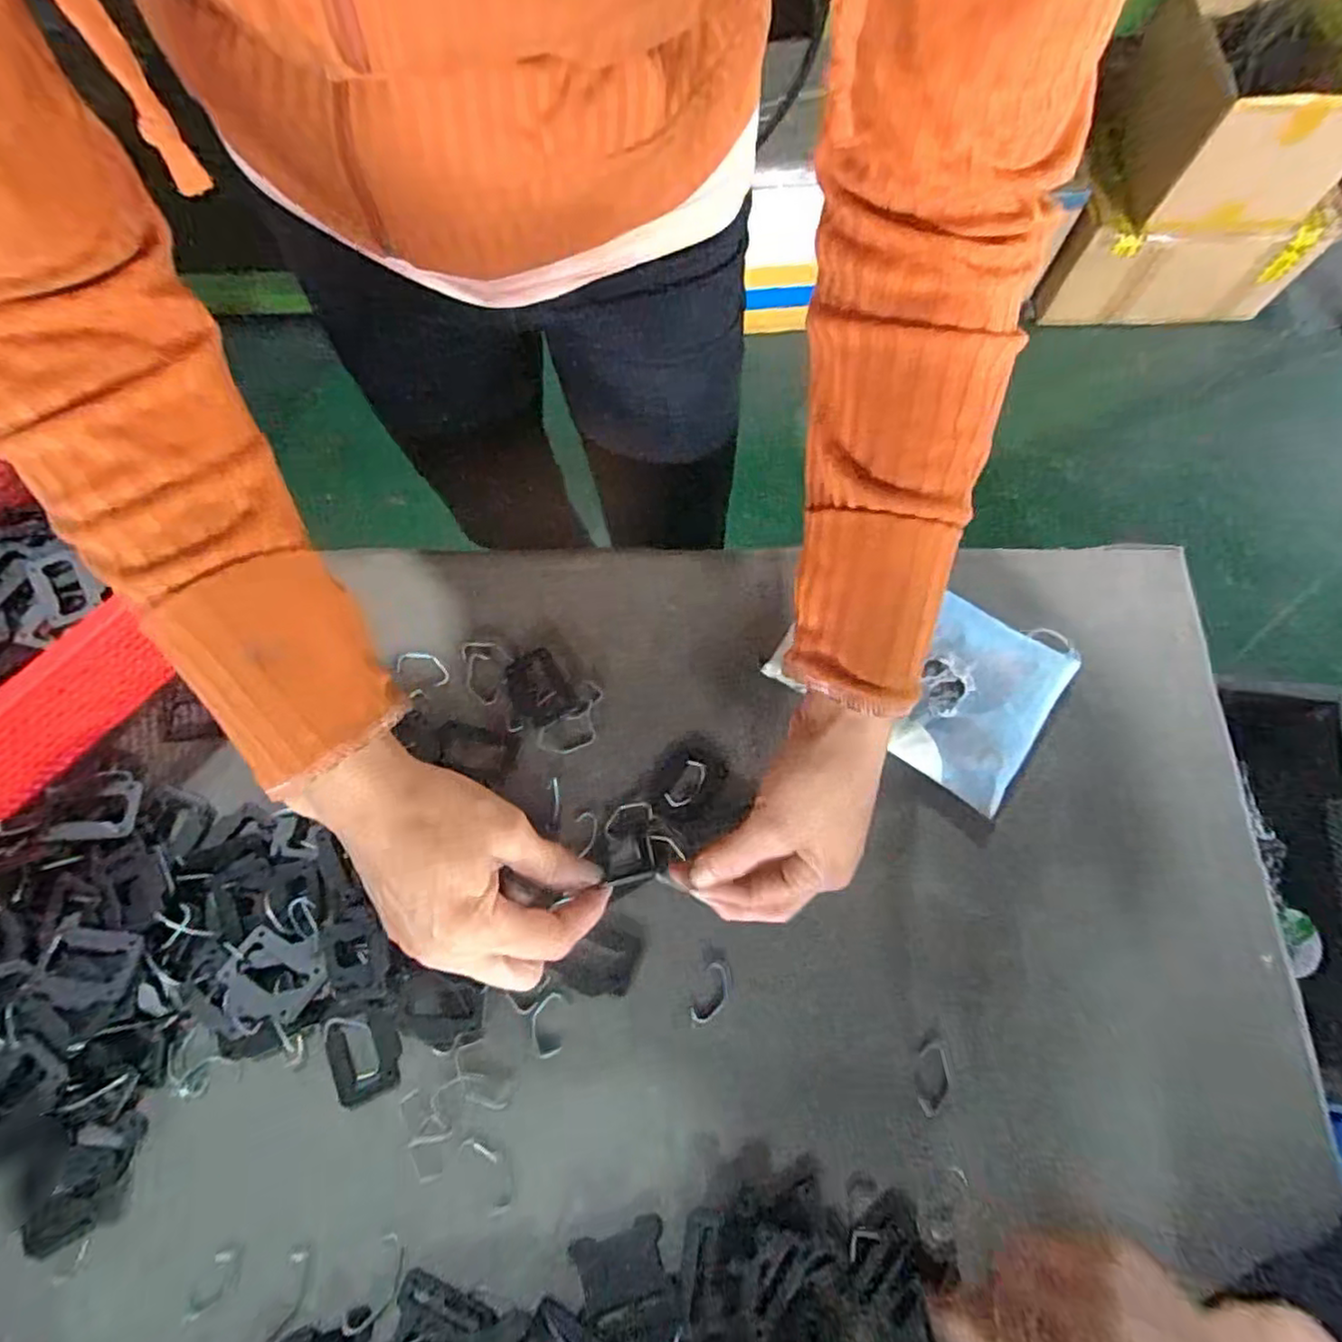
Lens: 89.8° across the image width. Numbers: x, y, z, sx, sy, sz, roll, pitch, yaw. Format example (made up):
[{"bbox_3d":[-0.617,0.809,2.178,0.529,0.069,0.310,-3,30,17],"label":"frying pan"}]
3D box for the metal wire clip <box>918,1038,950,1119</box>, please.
[{"bbox_3d":[0.149,0.230,0.379,0.017,0.004,0.038,8,73,2],"label":"metal wire clip"}]

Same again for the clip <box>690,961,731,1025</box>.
[{"bbox_3d":[0.025,0.189,0.394,0.018,0.007,0.036,22,74,6],"label":"clip"}]

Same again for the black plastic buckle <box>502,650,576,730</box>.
[{"bbox_3d":[-0.089,0.012,0.447,0.035,0.005,0.050,-26,75,-8],"label":"black plastic buckle"}]

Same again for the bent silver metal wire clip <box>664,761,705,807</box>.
[{"bbox_3d":[0.010,0.071,0.425,0.016,0.004,0.033,34,75,9],"label":"bent silver metal wire clip"}]

